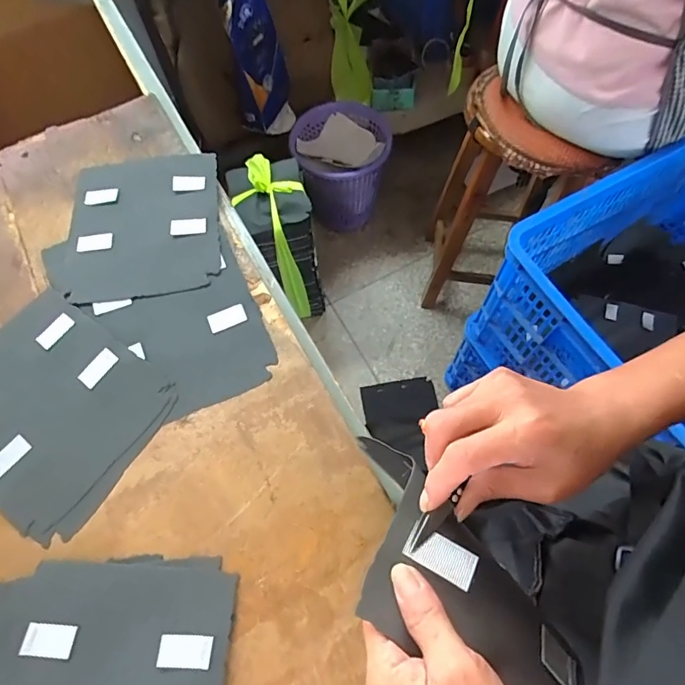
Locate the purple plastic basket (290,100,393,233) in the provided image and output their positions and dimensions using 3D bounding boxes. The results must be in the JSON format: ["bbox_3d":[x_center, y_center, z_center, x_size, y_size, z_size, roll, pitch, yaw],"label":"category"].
[{"bbox_3d":[-0.007,-0.525,1.331,0.278,0.289,0.284,0,66,2],"label":"purple plastic basket"}]

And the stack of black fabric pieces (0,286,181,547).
[{"bbox_3d":[-0.280,0.057,0.414,0.213,0.008,0.170,29,70,14],"label":"stack of black fabric pieces"}]

